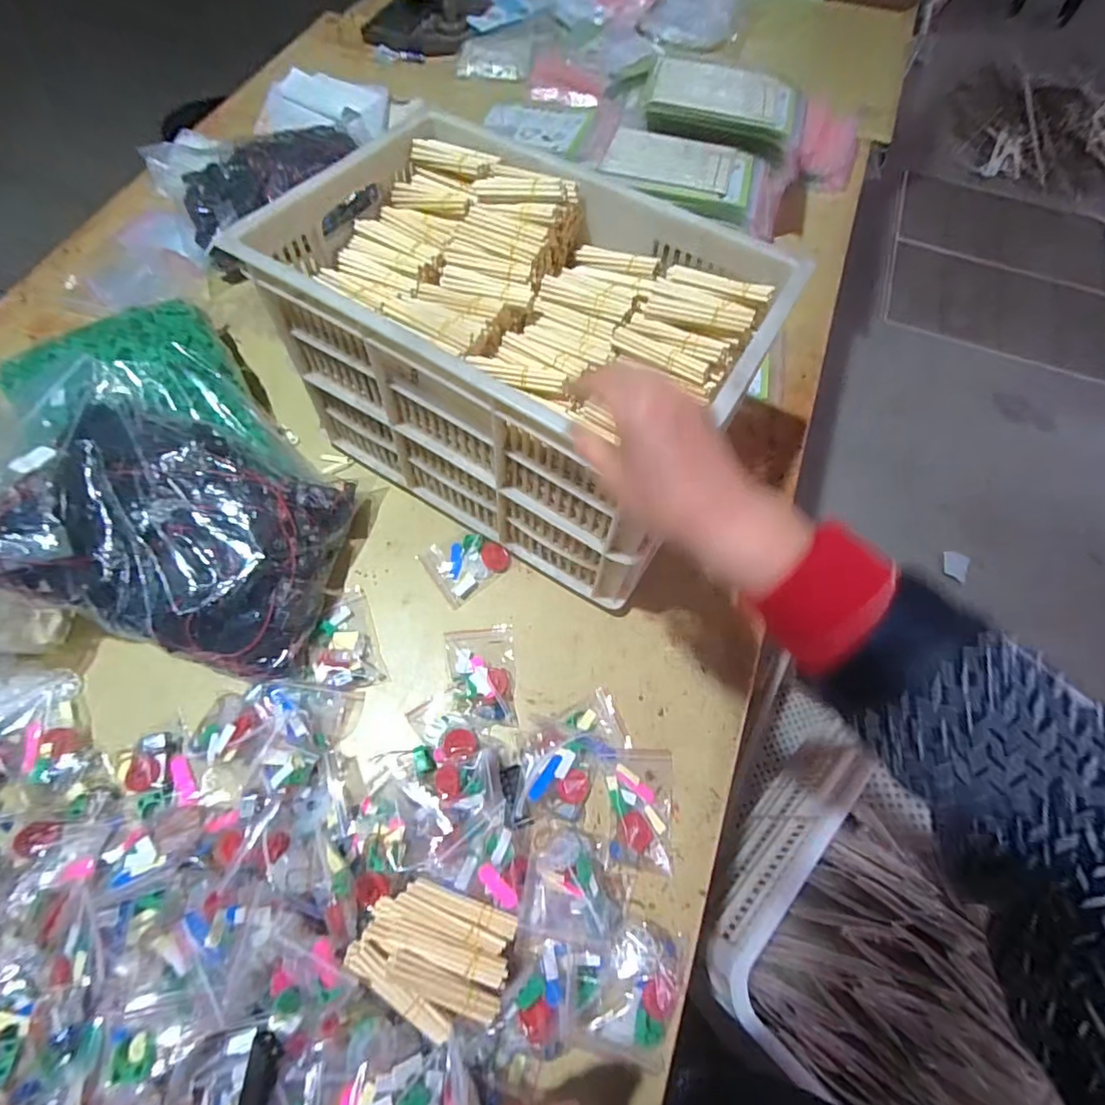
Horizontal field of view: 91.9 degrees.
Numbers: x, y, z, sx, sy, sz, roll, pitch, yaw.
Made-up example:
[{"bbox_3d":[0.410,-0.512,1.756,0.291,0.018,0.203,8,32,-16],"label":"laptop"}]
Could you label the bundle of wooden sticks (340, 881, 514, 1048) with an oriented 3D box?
[{"bbox_3d":[-0.099,0.338,0.449,0.125,0.024,0.091,24,50,-4],"label":"bundle of wooden sticks"}]

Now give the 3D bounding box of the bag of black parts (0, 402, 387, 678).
[{"bbox_3d":[-0.381,-0.020,0.574,0.297,0.072,0.237,20,71,-18],"label":"bag of black parts"}]

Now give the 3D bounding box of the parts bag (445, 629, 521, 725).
[{"bbox_3d":[-0.078,0.137,0.596,0.074,0.021,0.106,-6,66,-5],"label":"parts bag"}]

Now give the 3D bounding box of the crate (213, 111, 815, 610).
[{"bbox_3d":[-0.030,-0.216,0.604,0.450,0.260,0.323,31,69,11],"label":"crate"}]

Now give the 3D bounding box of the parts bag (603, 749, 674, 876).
[{"bbox_3d":[0.091,0.260,0.542,0.072,0.026,0.113,1,66,-2],"label":"parts bag"}]

